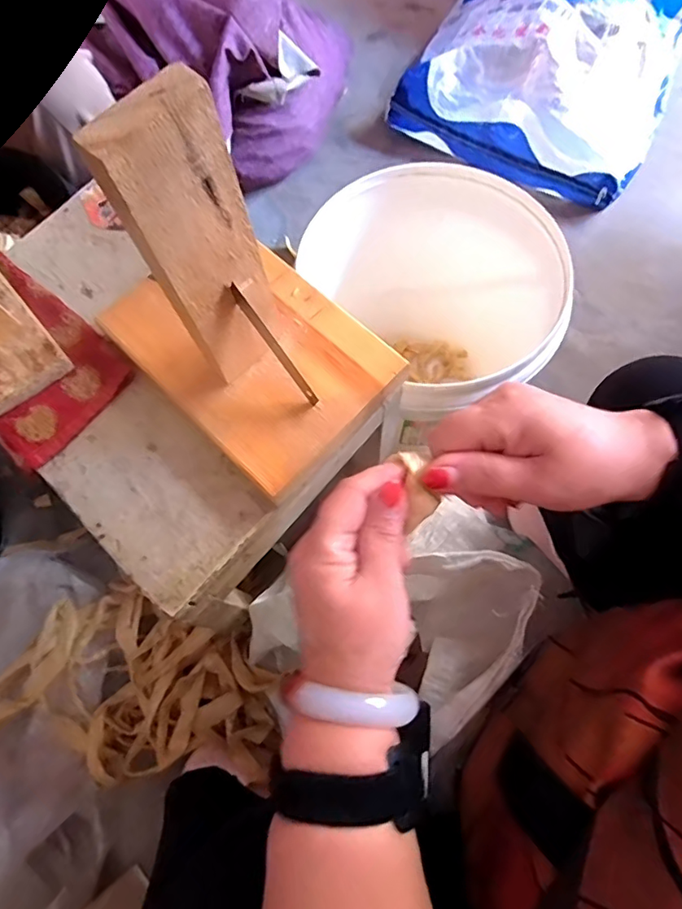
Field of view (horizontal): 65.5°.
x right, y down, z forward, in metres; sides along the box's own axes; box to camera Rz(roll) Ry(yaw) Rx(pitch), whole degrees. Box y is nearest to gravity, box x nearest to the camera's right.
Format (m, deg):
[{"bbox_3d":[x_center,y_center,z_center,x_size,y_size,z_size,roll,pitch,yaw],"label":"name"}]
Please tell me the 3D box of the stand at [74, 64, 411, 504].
[{"bbox_3d":[-0.072,-0.113,0.315,0.202,0.205,0.137,43,77,15],"label":"stand"}]

